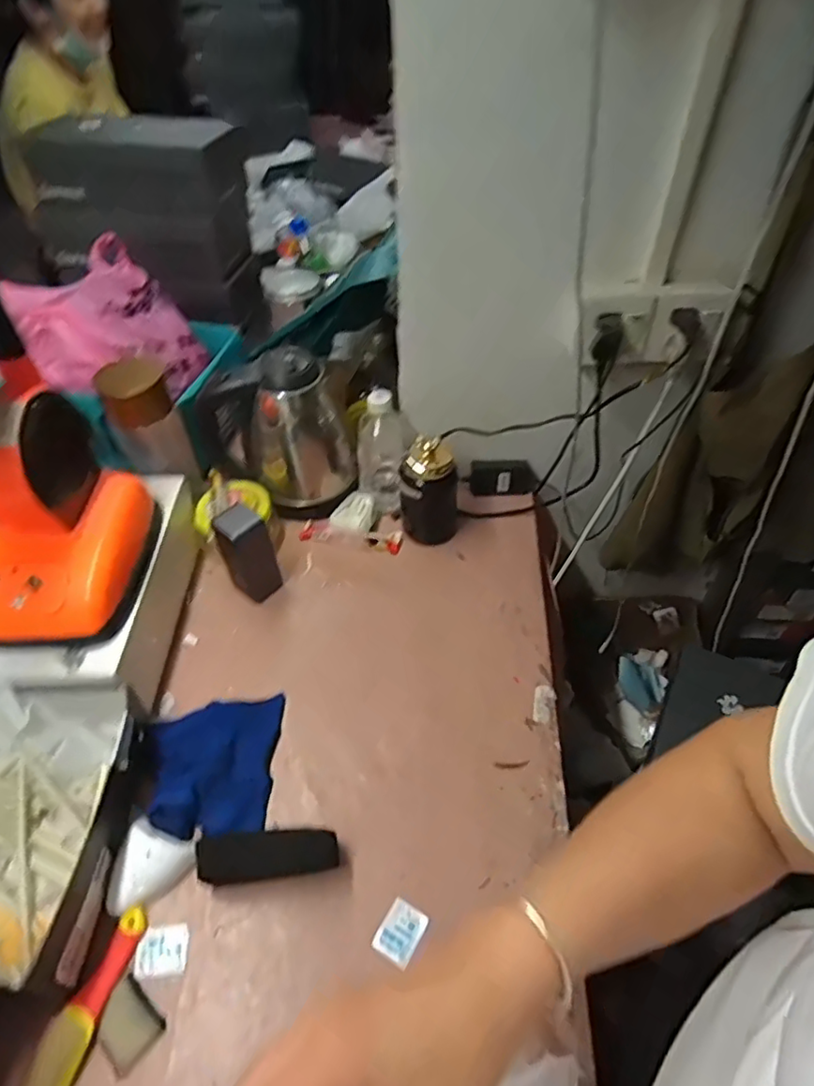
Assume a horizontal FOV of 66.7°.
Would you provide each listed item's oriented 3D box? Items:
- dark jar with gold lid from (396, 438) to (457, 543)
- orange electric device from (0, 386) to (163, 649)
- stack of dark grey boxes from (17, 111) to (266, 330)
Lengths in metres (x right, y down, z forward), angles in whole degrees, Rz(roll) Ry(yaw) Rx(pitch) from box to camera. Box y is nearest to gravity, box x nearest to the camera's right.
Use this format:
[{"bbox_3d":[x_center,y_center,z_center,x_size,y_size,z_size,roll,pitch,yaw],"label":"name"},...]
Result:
[{"bbox_3d":[0.031,-0.071,0.843,0.080,0.155,0.063,1,48,1],"label":"dark jar with gold lid"},{"bbox_3d":[-0.387,-0.031,0.622,0.175,0.190,0.197,-2,48,-2],"label":"orange electric device"},{"bbox_3d":[-0.403,-0.534,1.018,0.288,0.254,0.189,11,49,10],"label":"stack of dark grey boxes"}]

